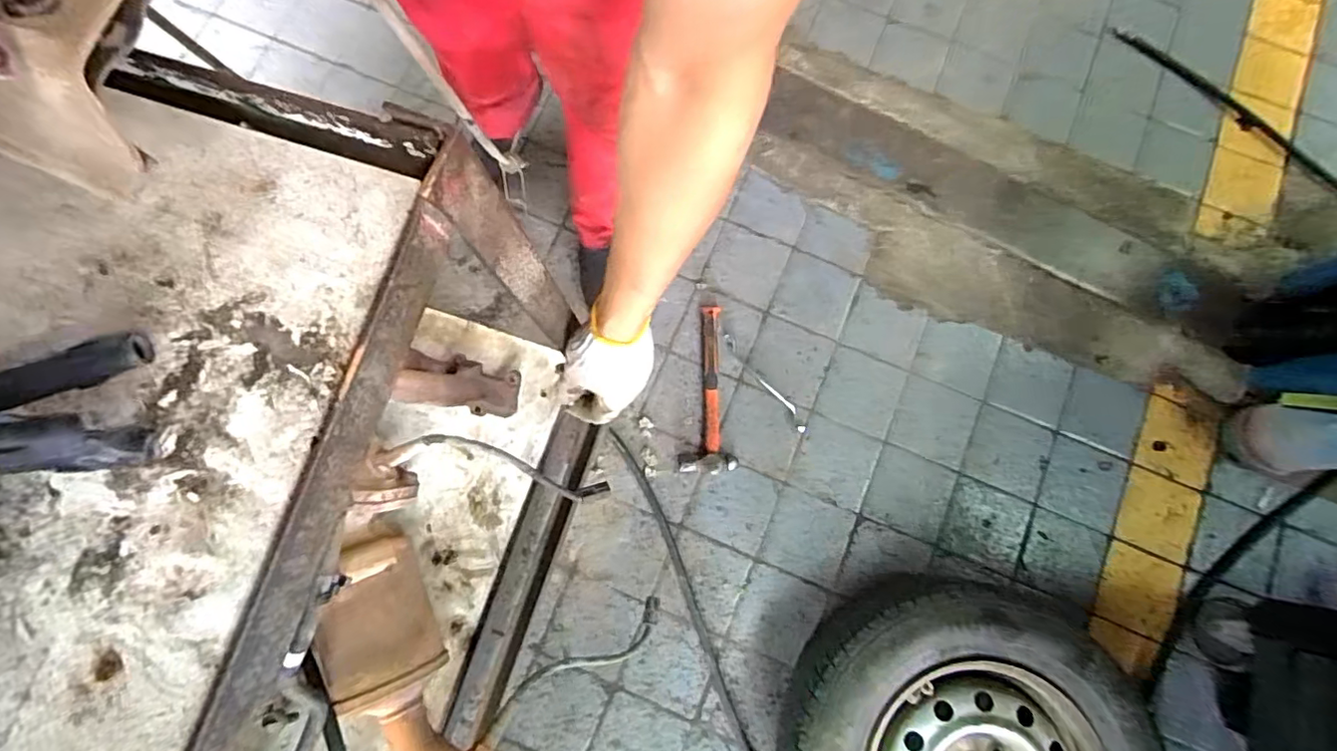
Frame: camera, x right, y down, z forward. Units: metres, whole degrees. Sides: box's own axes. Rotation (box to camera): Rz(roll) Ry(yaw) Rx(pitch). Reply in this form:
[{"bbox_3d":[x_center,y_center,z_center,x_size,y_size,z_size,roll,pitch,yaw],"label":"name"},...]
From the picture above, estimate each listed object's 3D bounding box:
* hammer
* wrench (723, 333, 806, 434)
[{"bbox_3d":[0.082,0.025,1.142,0.103,0.047,0.334,2,77,0],"label":"hammer"},{"bbox_3d":[0.189,0.013,1.162,0.029,0.007,0.242,-38,81,-8],"label":"wrench"}]

